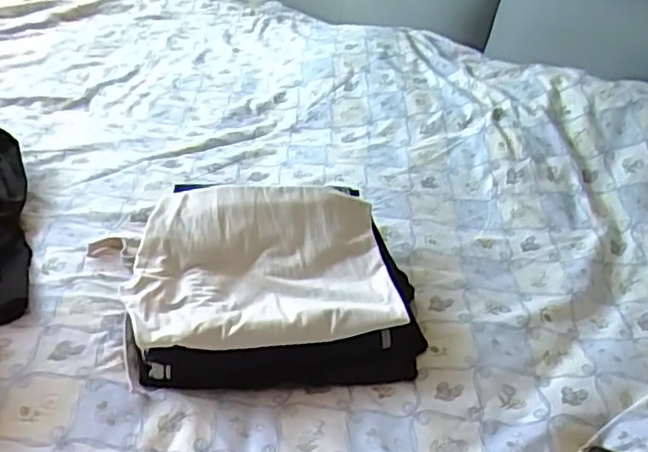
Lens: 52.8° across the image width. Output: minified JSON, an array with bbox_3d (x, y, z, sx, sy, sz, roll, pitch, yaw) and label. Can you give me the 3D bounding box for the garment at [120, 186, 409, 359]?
[{"bbox_3d":[-0.073,0.038,0.768,0.301,0.071,0.214,0,34,-13],"label":"garment"}]

